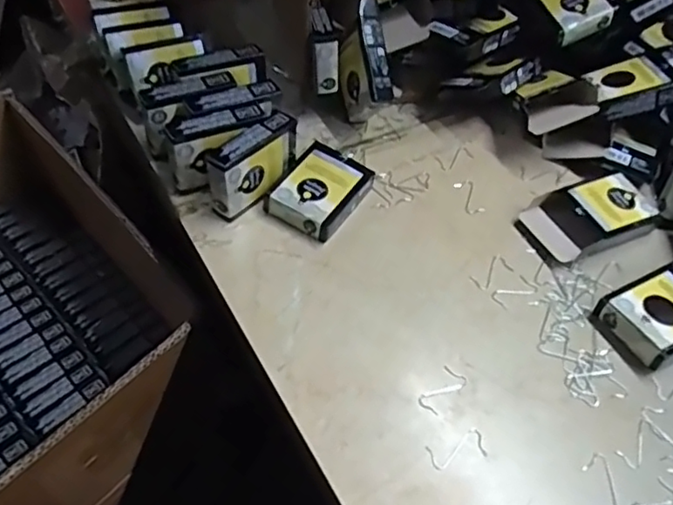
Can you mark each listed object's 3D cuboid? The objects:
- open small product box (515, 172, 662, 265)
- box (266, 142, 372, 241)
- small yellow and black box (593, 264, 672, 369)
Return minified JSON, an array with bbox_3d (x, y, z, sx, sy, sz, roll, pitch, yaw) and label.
[{"bbox_3d":[0.197,-0.028,0.472,0.097,0.025,0.058,-17,56,-18],"label":"open small product box"},{"bbox_3d":[-0.013,-0.047,0.467,0.055,0.024,0.075,29,55,16],"label":"box"},{"bbox_3d":[0.235,0.041,0.425,0.096,0.023,0.054,-20,57,-20],"label":"small yellow and black box"}]

